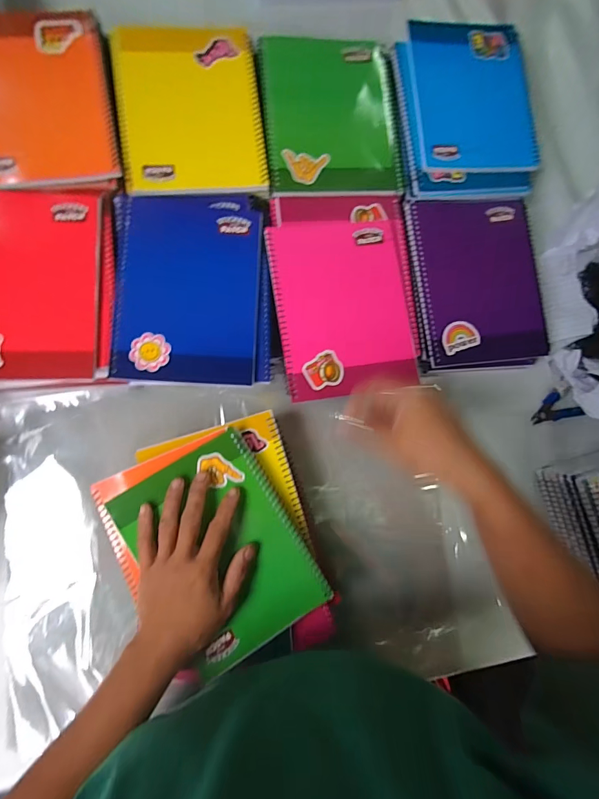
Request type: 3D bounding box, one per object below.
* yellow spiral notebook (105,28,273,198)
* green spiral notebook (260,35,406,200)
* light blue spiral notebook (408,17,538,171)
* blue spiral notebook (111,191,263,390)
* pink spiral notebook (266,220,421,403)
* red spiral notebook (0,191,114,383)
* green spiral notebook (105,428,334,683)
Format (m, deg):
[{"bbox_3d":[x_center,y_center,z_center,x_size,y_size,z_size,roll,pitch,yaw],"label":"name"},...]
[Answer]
[{"bbox_3d":[-0.124,-0.332,0.432,0.158,0.012,0.201,-7,87,-7],"label":"yellow spiral notebook"},{"bbox_3d":[0.040,-0.336,0.457,0.161,0.021,0.190,-5,86,-7],"label":"green spiral notebook"},{"bbox_3d":[0.213,-0.380,0.470,0.146,0.017,0.206,-3,86,-7],"label":"light blue spiral notebook"},{"bbox_3d":[-0.120,-0.119,0.406,0.150,0.012,0.199,3,86,-6],"label":"blue spiral notebook"},{"bbox_3d":[0.051,-0.105,0.425,0.151,0.010,0.194,-8,87,-7],"label":"pink spiral notebook"},{"bbox_3d":[-0.277,-0.117,0.384,0.162,0.011,0.194,-1,86,-7],"label":"red spiral notebook"},{"bbox_3d":[-0.075,0.148,0.377,0.141,0.015,0.197,-31,90,-8],"label":"green spiral notebook"}]

